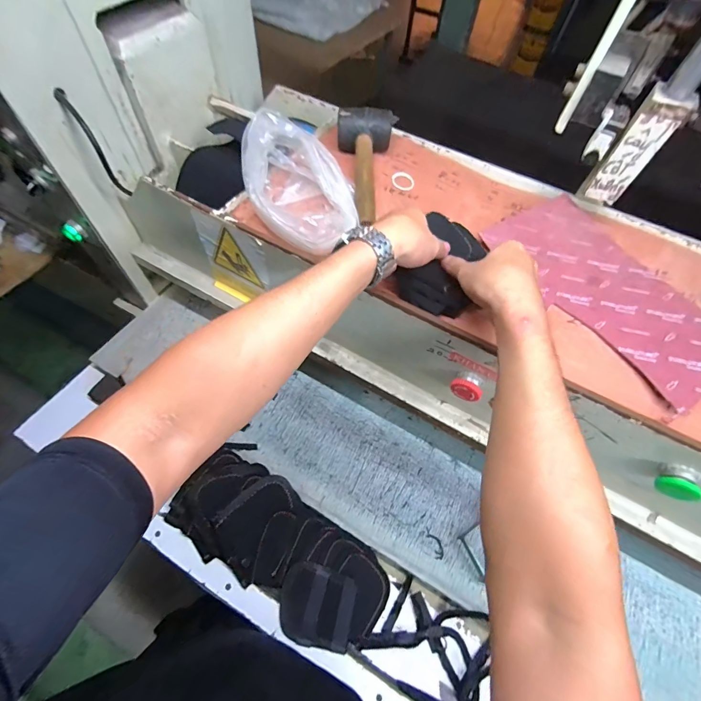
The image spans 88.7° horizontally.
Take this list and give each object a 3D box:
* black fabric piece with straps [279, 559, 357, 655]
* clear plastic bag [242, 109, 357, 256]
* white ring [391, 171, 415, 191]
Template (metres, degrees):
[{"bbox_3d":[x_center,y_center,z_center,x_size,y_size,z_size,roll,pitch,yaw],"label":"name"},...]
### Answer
[{"bbox_3d":[-0.046,0.361,0.509,0.102,0.012,0.091,13,58,4],"label":"black fabric piece with straps"},{"bbox_3d":[-0.074,-0.230,0.480,0.128,0.075,0.202,-16,61,-13],"label":"clear plastic bag"},{"bbox_3d":[0.084,-0.267,0.569,0.037,0.010,0.039,2,58,-3],"label":"white ring"}]

